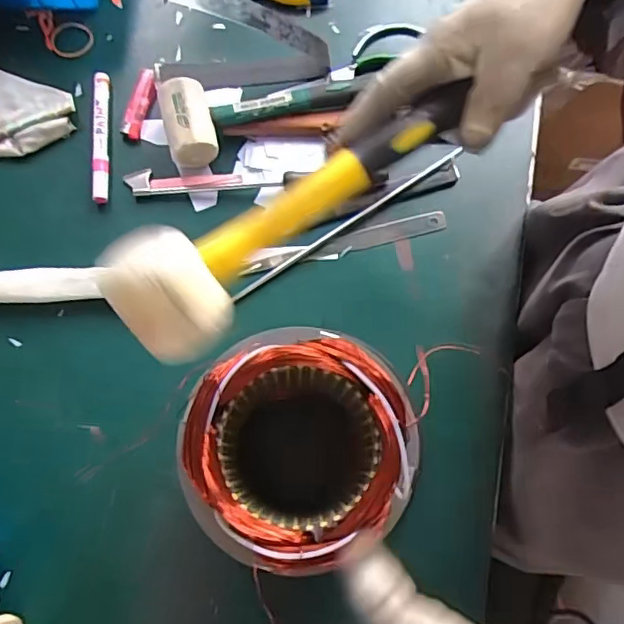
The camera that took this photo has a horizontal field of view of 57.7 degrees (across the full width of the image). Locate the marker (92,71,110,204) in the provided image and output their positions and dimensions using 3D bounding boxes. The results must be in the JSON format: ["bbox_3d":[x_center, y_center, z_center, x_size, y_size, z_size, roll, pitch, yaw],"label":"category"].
[{"bbox_3d":[-0.217,-0.180,0.588,0.015,0.020,0.142,-4,75,-2],"label":"marker"}]

